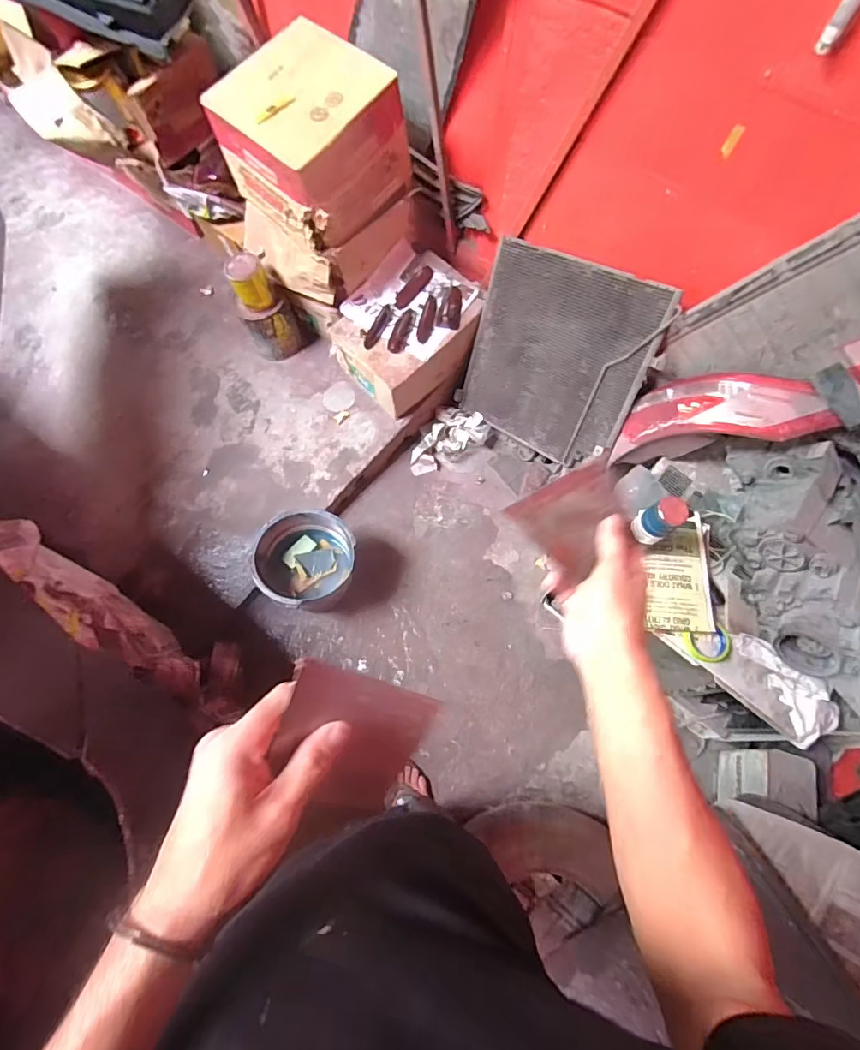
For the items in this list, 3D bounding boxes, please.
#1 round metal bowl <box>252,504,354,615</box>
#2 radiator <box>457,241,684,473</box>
[{"bbox_3d":[-0.358,0.106,1.410,0.248,0.209,0.269,1,67,-2],"label":"round metal bowl"},{"bbox_3d":[0.337,-0.466,1.402,0.539,0.528,0.034,36,47,26],"label":"radiator"}]

